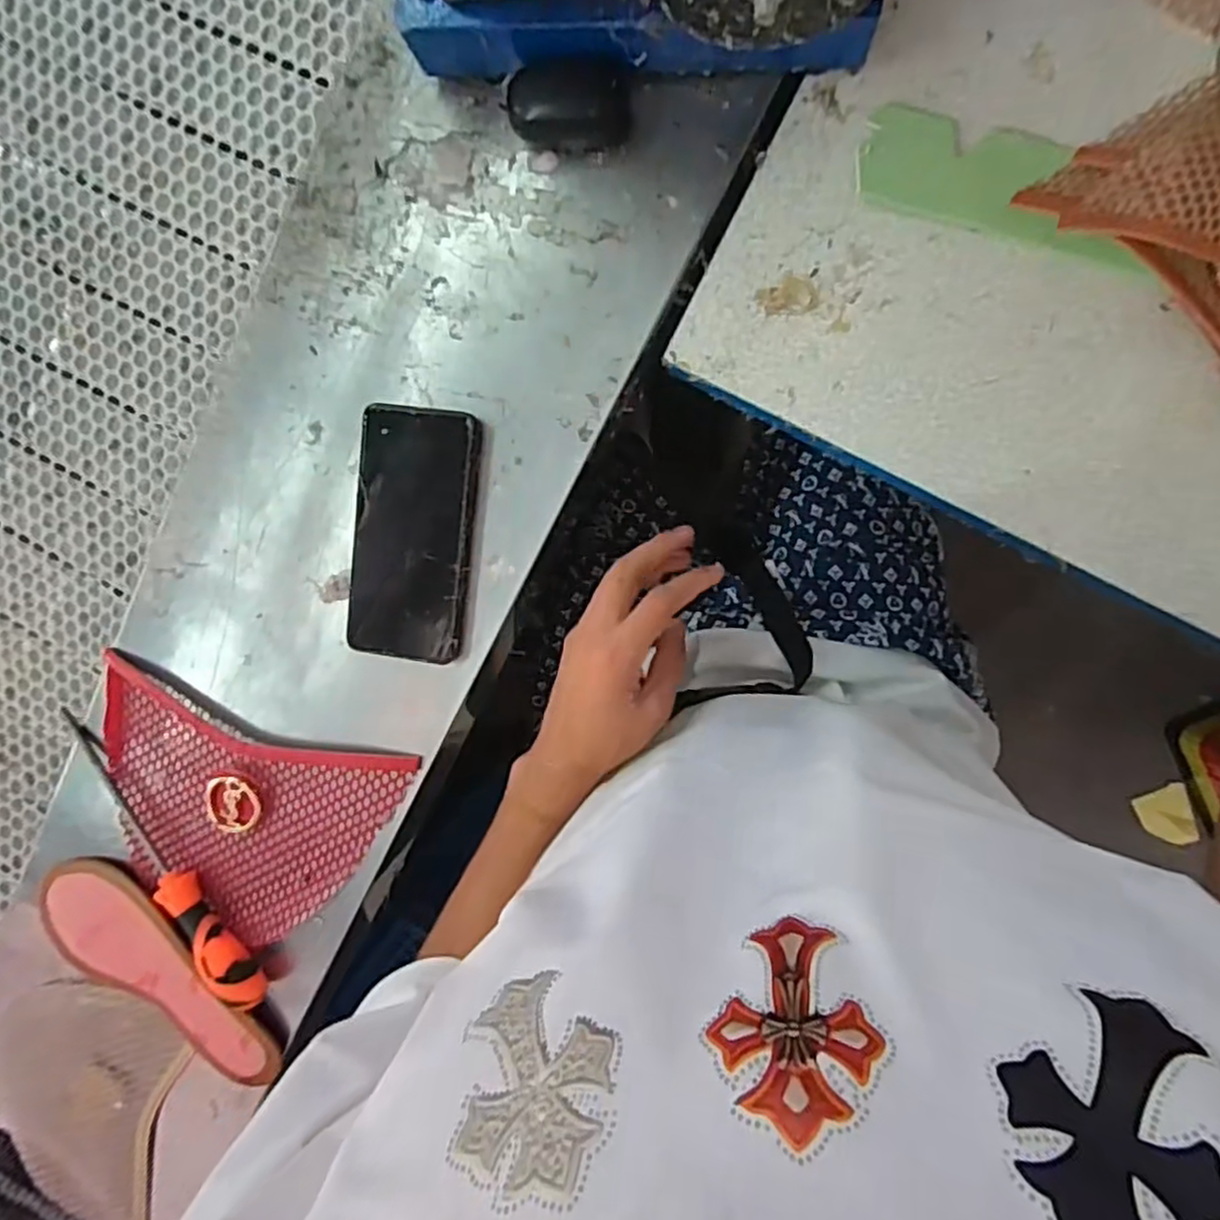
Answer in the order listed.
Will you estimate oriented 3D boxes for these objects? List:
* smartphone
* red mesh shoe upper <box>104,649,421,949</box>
[{"bbox_3d":[-0.133,-0.049,0.469,0.084,0.014,0.162,7,96,7],"label":"smartphone"},{"bbox_3d":[-0.268,0.150,0.511,0.228,0.017,0.165,18,98,6],"label":"red mesh shoe upper"}]

